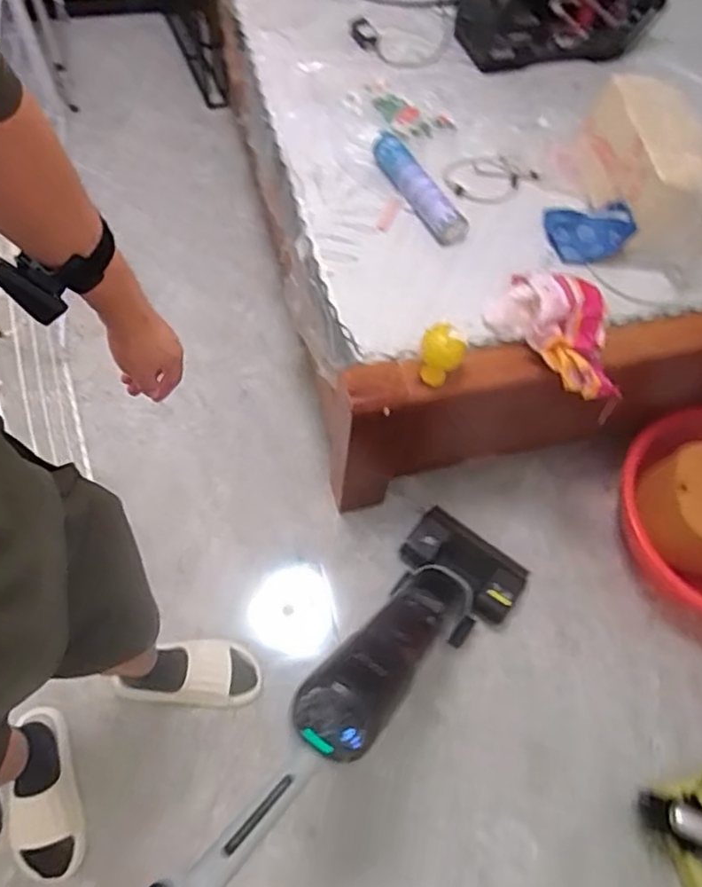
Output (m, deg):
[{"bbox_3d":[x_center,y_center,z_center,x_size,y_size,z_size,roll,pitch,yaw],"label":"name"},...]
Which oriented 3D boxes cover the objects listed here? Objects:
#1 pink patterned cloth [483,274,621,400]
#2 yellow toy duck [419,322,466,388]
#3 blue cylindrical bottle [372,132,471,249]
[{"bbox_3d":[0.409,-0.225,1.227,0.166,0.103,0.306,-34,67,-21],"label":"pink patterned cloth"},{"bbox_3d":[0.166,-0.161,1.189,0.080,0.120,0.069,18,60,7],"label":"yellow toy duck"},{"bbox_3d":[0.144,-0.571,1.425,0.067,0.065,0.321,-24,64,-17],"label":"blue cylindrical bottle"}]

